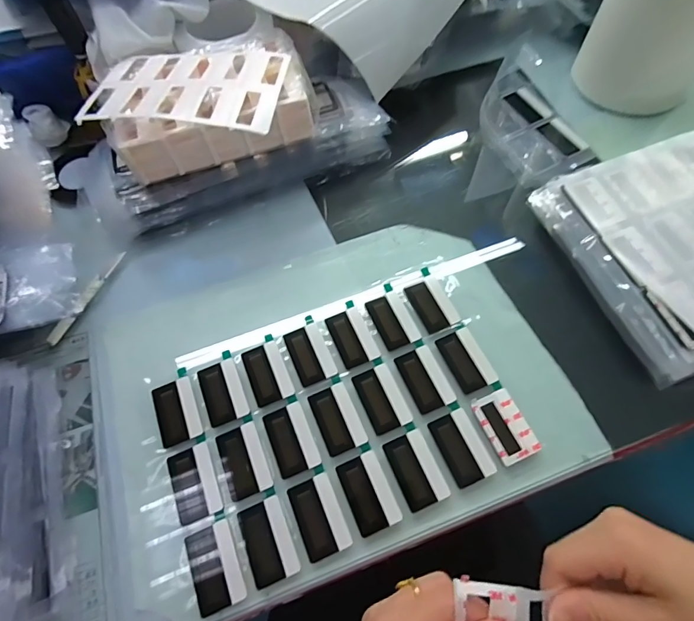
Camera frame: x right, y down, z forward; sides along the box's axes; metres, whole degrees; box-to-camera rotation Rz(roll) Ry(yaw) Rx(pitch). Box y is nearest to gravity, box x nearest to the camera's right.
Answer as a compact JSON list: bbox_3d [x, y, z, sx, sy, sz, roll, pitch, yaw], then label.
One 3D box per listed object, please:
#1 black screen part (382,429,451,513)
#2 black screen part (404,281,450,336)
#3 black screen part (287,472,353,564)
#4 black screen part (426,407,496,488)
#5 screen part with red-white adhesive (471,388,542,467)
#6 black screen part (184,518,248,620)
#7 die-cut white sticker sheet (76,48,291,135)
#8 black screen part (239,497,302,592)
[{"bbox_3d":[0.054,0.124,0.316,0.033,0.006,0.053,-22,66,-8],"label":"black screen part"},{"bbox_3d":[0.074,-0.003,0.377,0.022,0.004,0.051,-22,66,-8],"label":"black screen part"},{"bbox_3d":[-0.021,0.156,0.305,0.033,0.004,0.053,-22,66,-8],"label":"black screen part"},{"bbox_3d":[0.092,0.109,0.322,0.033,0.004,0.054,-22,66,-8],"label":"black screen part"},{"bbox_3d":[0.129,0.093,0.327,0.034,0.006,0.054,-22,66,-8],"label":"screen part with red-white adhesive"},{"bbox_3d":[-0.096,0.186,0.294,0.034,0.005,0.054,-21,66,-8],"label":"black screen part"},{"bbox_3d":[-0.146,-0.210,0.374,0.174,0.012,0.116,5,59,7],"label":"die-cut white sticker sheet"},{"bbox_3d":[-0.058,0.171,0.299,0.033,0.004,0.053,-22,66,-8],"label":"black screen part"}]

